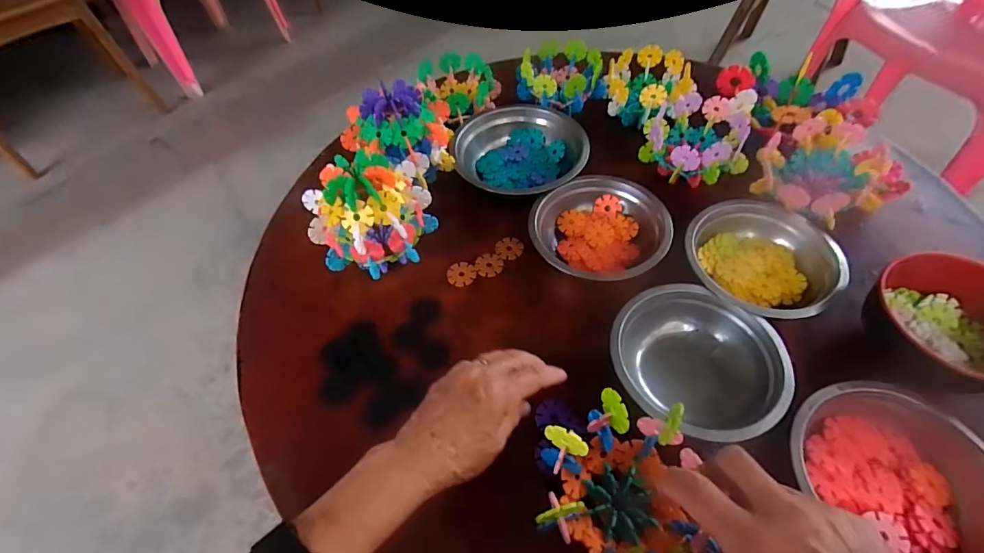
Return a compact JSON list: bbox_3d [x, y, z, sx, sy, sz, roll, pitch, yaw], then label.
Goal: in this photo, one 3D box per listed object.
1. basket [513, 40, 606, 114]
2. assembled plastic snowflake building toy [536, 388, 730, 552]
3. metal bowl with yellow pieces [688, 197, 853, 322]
[{"bbox_3d":[0.094,-0.282,0.652,0.118,0.053,0.120,-2,55,2],"label":"basket"},{"bbox_3d":[0.094,0.155,0.328,0.114,0.088,0.116,0,55,4],"label":"assembled plastic snowflake building toy"},{"bbox_3d":[0.272,-0.016,0.472,0.142,0.045,0.130,-2,55,2],"label":"metal bowl with yellow pieces"}]

